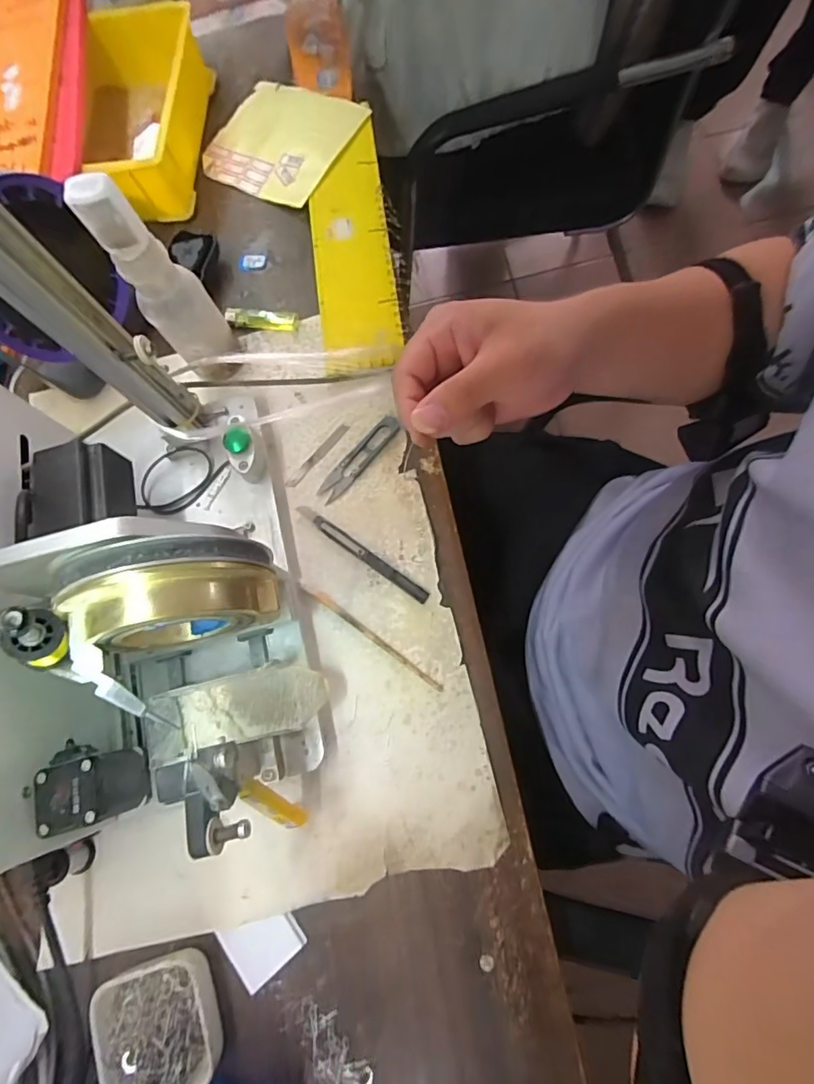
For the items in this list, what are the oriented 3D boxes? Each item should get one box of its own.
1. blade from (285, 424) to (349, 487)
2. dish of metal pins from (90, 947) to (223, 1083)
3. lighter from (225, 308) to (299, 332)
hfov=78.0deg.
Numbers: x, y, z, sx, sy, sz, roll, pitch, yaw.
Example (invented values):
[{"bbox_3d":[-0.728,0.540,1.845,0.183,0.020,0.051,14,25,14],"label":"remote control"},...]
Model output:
[{"bbox_3d":[-0.086,-0.084,0.487,0.011,0.004,0.081,40,83,18],"label":"blade"},{"bbox_3d":[-0.179,0.350,0.364,0.087,0.031,0.081,-23,74,0],"label":"dish of metal pins"},{"bbox_3d":[-0.153,-0.235,0.528,0.076,0.008,0.021,5,76,7],"label":"lighter"}]

